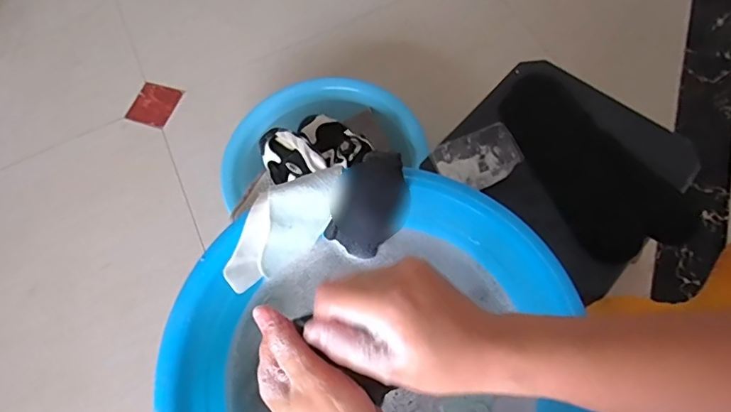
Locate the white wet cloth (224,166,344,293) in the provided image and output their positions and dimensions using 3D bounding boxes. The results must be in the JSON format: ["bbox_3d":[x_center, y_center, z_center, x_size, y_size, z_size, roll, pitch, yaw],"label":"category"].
[{"bbox_3d":[-0.079,0.021,0.520,0.151,0.079,0.023,-53,45,10],"label":"white wet cloth"}]

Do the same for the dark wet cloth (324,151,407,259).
[{"bbox_3d":[0.002,-0.001,0.522,0.066,0.117,0.016,16,30,-4],"label":"dark wet cloth"}]

